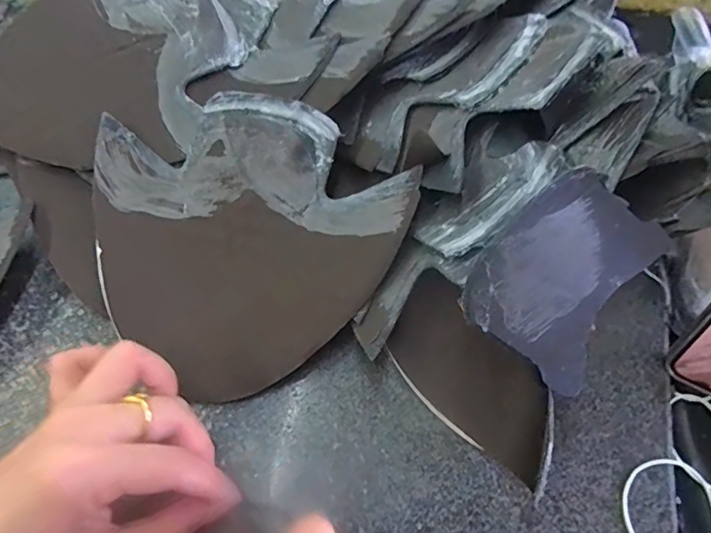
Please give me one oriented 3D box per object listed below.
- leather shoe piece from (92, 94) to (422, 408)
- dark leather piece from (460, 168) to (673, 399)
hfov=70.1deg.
[{"bbox_3d":[-0.075,-0.025,0.296,0.179,0.010,0.162,37,83,13],"label":"leather shoe piece"},{"bbox_3d":[0.093,0.004,0.226,0.065,0.013,0.083,37,94,-8],"label":"dark leather piece"}]

